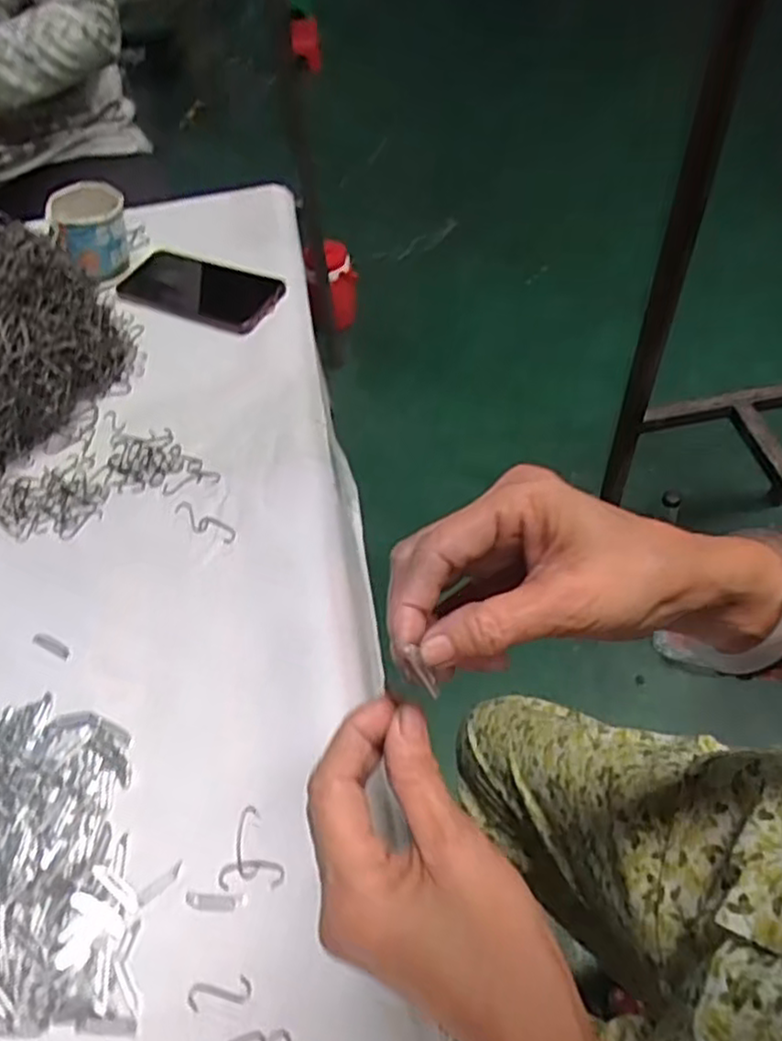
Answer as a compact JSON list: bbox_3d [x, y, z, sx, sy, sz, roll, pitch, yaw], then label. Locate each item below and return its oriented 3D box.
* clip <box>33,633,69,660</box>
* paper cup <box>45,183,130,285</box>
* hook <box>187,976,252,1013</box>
[{"bbox_3d":[-0.238,0.087,0.508,0.034,0.004,0.010,22,59,20],"label":"clip"},{"bbox_3d":[-0.302,-0.294,0.745,0.071,0.081,0.067,-3,54,4],"label":"paper cup"},{"bbox_3d":[-0.090,0.247,0.378,0.033,0.004,0.012,-10,54,-2],"label":"hook"}]

